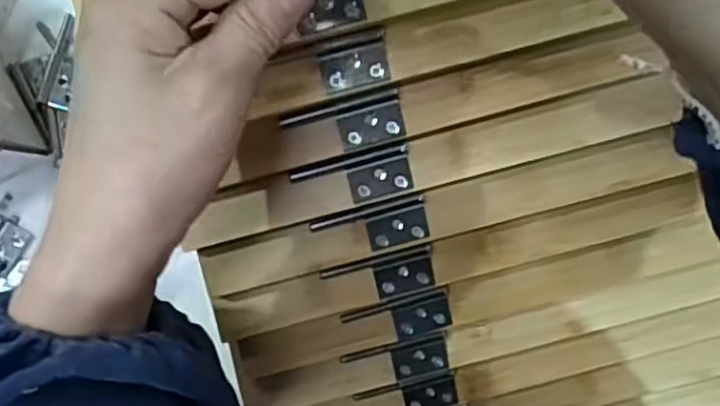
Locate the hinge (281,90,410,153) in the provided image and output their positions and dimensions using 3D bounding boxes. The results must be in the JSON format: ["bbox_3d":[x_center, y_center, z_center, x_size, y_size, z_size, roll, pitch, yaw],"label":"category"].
[{"bbox_3d":[-0.006,-0.034,0.312,0.053,0.008,0.021,-16,90,-5],"label":"hinge"}]

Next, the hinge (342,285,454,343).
[{"bbox_3d":[0.021,0.061,0.363,0.057,0.004,0.026,-11,105,-3],"label":"hinge"}]

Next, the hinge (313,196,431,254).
[{"bbox_3d":[0.007,0.013,0.335,0.055,0.009,0.022,-14,90,-5],"label":"hinge"}]

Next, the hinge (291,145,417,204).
[{"bbox_3d":[-0.002,-0.011,0.324,0.054,0.007,0.021,-16,90,-5],"label":"hinge"}]

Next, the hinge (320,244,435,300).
[{"bbox_3d":[0.011,0.038,0.349,0.055,0.006,0.026,-14,111,-7],"label":"hinge"}]

